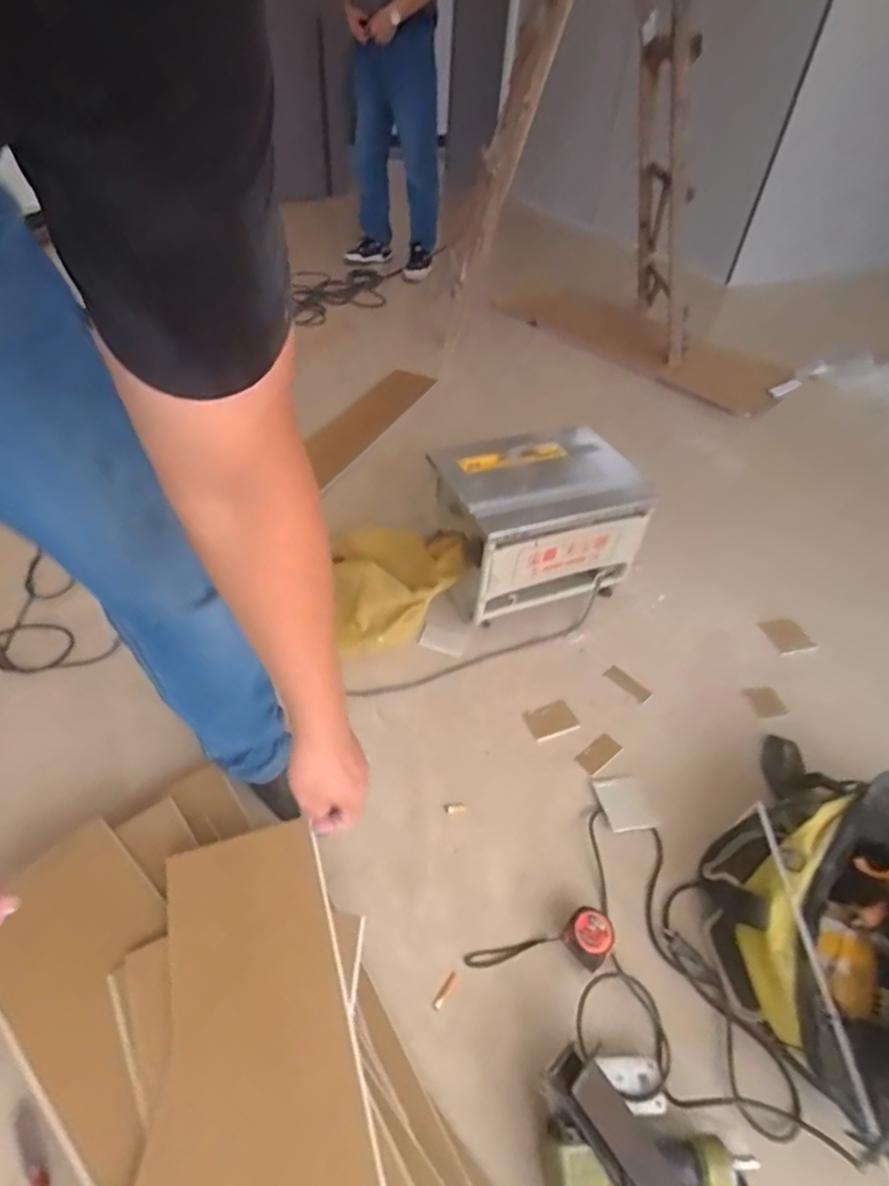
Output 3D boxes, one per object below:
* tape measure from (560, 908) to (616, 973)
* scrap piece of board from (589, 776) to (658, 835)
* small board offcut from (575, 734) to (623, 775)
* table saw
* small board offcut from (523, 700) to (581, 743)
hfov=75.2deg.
[{"bbox_3d":[0.202,0.475,0.800,0.064,0.041,0.063,-30,51,-32],"label":"tape measure"},{"bbox_3d":[0.300,0.349,0.966,0.078,0.013,0.095,-3,42,-8],"label":"scrap piece of board"},{"bbox_3d":[0.278,0.290,1.038,0.084,0.010,0.045,-26,50,-30],"label":"small board offcut"},{"bbox_3d":[0.192,-0.143,1.254,0.390,0.268,0.281,-15,45,-20],"label":"table saw"},{"bbox_3d":[0.201,0.240,1.088,0.091,0.007,0.065,-14,44,-19],"label":"small board offcut"}]

